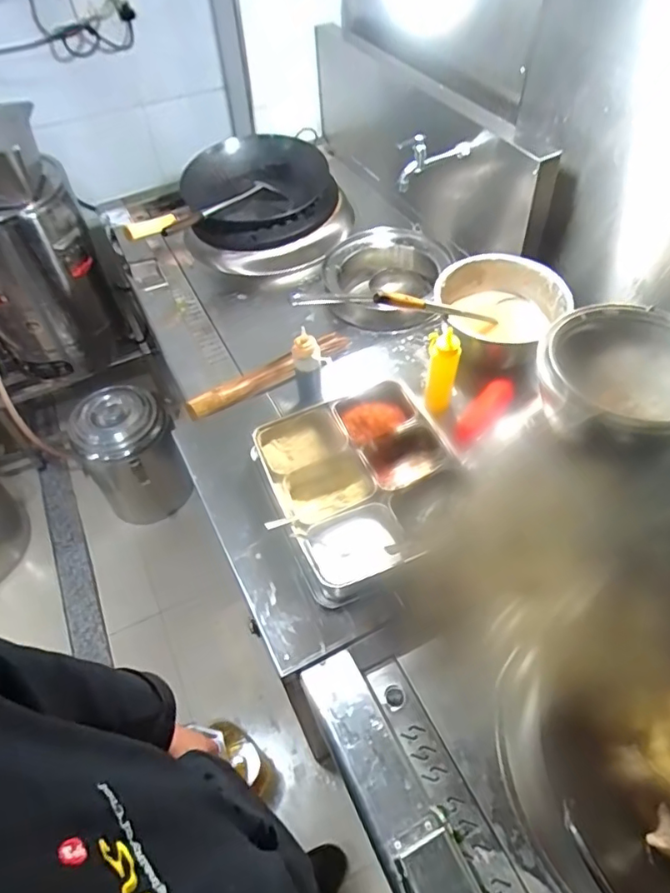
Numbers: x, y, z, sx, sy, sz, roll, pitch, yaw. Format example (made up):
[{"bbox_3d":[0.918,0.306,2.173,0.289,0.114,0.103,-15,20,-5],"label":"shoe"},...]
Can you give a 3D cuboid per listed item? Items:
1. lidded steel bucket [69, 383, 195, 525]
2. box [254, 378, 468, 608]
[{"bbox_3d":[-0.584,0.035,1.600,0.255,0.369,0.249,-1,52,1],"label":"lidded steel bucket"},{"bbox_3d":[0.055,0.041,0.886,0.308,0.065,0.345,-19,53,-13],"label":"box"}]

